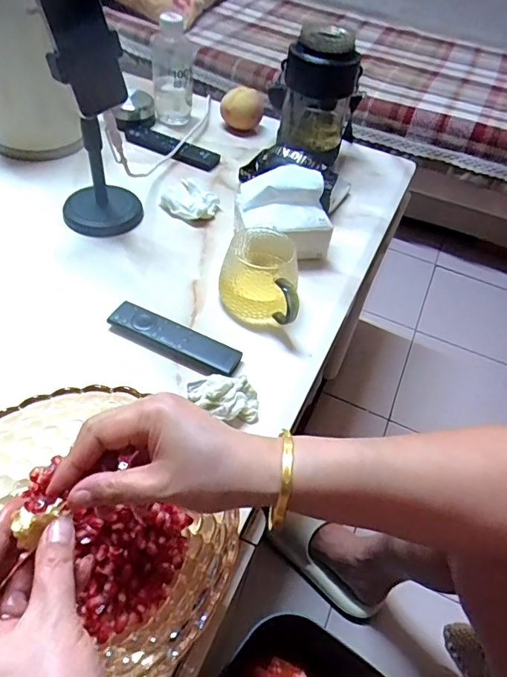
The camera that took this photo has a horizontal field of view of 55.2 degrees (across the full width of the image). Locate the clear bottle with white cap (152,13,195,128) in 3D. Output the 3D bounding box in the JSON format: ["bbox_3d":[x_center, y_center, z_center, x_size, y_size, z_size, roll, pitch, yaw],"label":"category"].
[{"bbox_3d":[-0.142,-0.469,0.853,0.069,0.169,0.057,-3,48,-9],"label":"clear bottle with white cap"}]

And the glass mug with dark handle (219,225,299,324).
[{"bbox_3d":[0.006,-0.076,0.592,0.091,0.070,0.113,5,47,-3],"label":"glass mug with dark handle"}]

